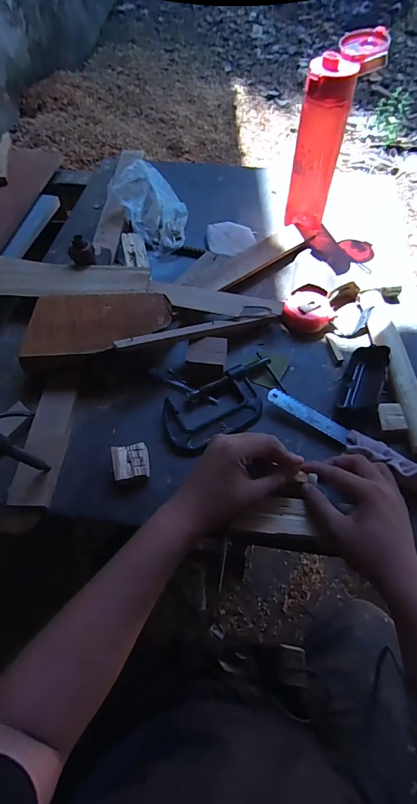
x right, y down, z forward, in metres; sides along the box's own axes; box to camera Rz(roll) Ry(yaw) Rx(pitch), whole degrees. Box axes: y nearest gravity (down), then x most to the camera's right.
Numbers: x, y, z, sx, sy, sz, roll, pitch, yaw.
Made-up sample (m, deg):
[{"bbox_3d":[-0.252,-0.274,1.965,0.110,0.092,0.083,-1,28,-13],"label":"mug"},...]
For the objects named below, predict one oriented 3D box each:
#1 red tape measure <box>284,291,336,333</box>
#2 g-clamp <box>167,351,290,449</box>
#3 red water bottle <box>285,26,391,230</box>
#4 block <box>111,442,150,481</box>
[{"bbox_3d":[0.151,-0.136,0.567,0.071,0.032,0.072,1,60,-2],"label":"red tape measure"},{"bbox_3d":[0.022,0.003,0.492,0.170,0.020,0.077,-25,65,-16],"label":"g-clamp"},{"bbox_3d":[0.189,-0.425,0.608,0.087,0.235,0.123,22,62,10],"label":"red water bottle"},{"bbox_3d":[-0.092,0.074,0.447,0.042,0.026,0.040,-11,62,-9],"label":"block"}]

